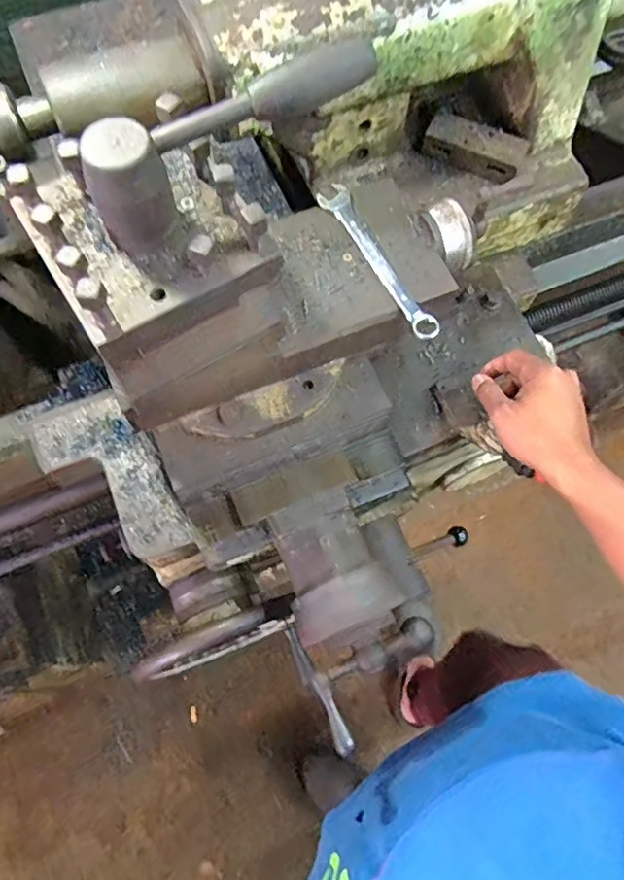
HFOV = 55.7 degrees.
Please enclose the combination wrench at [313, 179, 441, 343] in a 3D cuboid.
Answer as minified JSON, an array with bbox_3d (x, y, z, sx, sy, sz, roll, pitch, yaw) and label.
[{"bbox_3d":[0.061,-0.163,0.533,0.027,0.010,0.179,-29,73,-11],"label":"combination wrench"}]

